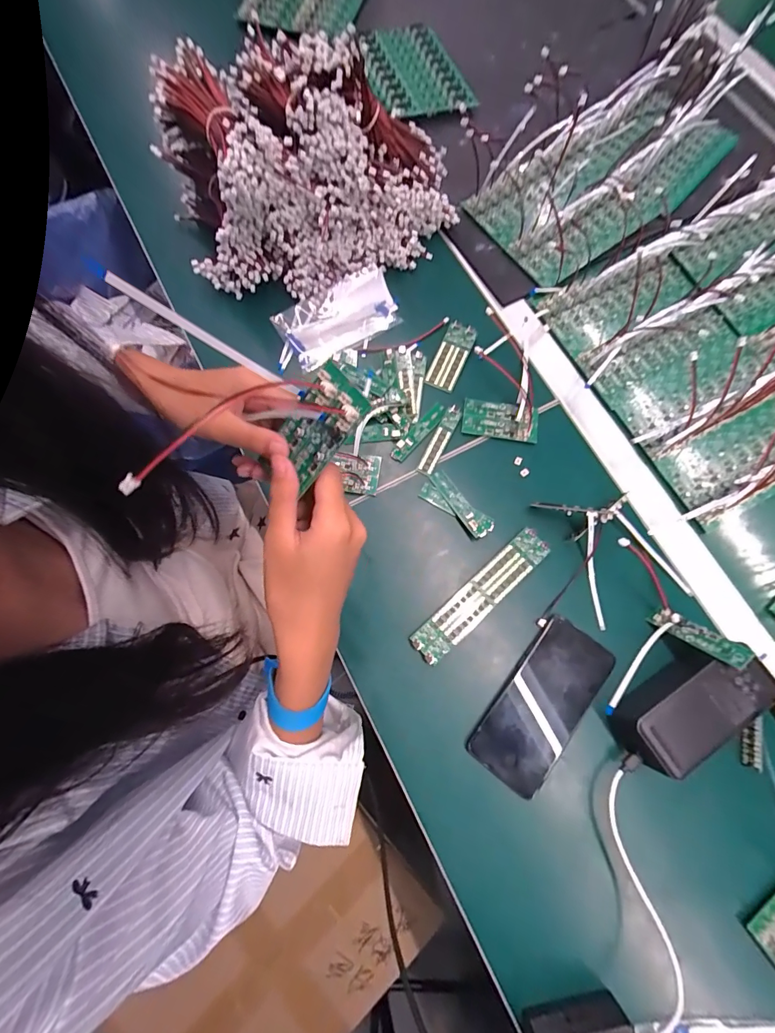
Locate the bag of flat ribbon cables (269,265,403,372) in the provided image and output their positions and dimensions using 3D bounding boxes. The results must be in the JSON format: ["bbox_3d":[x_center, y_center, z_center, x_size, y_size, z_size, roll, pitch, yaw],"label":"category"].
[{"bbox_3d":[-0.065,-0.236,0.500,0.156,0.009,0.076,-27,90,2],"label":"bag of flat ribbon cables"}]

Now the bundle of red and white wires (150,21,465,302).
[{"bbox_3d":[-0.080,-0.383,0.462,0.309,0.158,0.183,-16,74,-5],"label":"bundle of red and white wires"}]

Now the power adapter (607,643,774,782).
[{"bbox_3d":[0.272,0.168,0.375,0.131,0.054,0.066,-30,76,-8],"label":"power adapter"}]

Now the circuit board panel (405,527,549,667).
[{"bbox_3d":[0.095,0.078,0.413,0.169,0.006,0.035,-41,77,-11],"label":"circuit board panel"}]

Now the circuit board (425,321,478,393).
[{"bbox_3d":[0.075,-0.188,0.486,0.035,0.010,0.085,24,89,7],"label":"circuit board"}]

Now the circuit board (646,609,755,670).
[{"bbox_3d":[0.286,0.109,0.381,0.023,0.010,0.080,-43,36,-11],"label":"circuit board"}]

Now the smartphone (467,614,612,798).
[{"bbox_3d":[0.148,0.179,0.393,0.072,0.011,0.157,37,77,10],"label":"smartphone"}]

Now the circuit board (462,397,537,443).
[{"bbox_3d":[0.129,-0.109,0.467,0.085,0.014,0.043,11,74,3],"label":"circuit board"}]

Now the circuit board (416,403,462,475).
[{"bbox_3d":[0.058,-0.085,0.457,0.017,0.010,0.086,26,75,8],"label":"circuit board"}]

